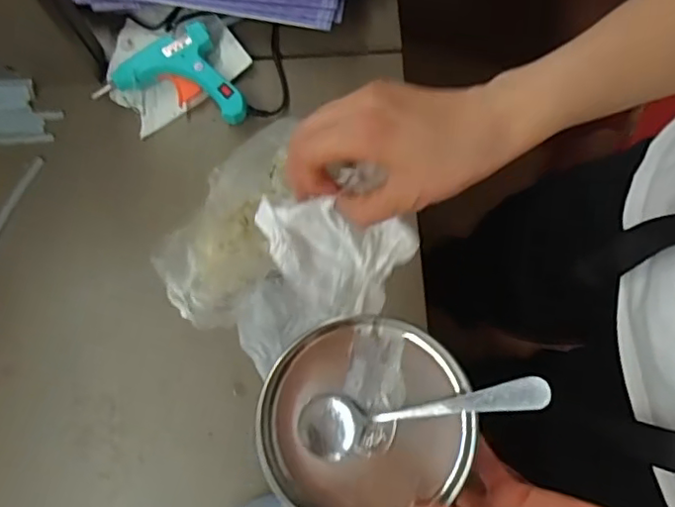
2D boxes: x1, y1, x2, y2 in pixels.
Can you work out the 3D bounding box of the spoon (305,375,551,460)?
[{"bbox_3d":[0.050,0.099,0.366,0.153,0.017,0.037,-12,77,21],"label":"spoon"}]

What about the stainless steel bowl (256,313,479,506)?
[{"bbox_3d":[0.017,0.107,0.383,0.130,0.034,0.131,0,77,0],"label":"stainless steel bowl"}]

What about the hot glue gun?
[{"bbox_3d":[-0.149,-0.177,0.577,0.142,0.029,0.081,16,78,4],"label":"hot glue gun"}]

